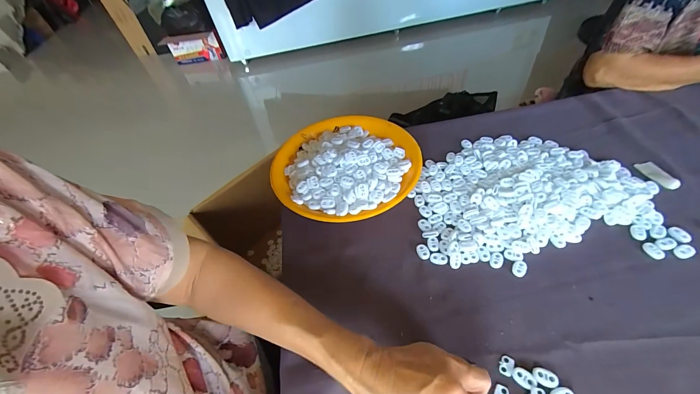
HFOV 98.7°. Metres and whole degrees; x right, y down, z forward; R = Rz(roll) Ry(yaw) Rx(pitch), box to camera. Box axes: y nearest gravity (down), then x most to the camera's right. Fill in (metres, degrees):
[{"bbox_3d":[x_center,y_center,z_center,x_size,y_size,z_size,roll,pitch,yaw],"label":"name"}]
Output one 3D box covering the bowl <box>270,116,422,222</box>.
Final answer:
[{"bbox_3d":[-0.007,-0.053,0.496,0.235,0.046,0.228,-3,49,4],"label":"bowl"}]

